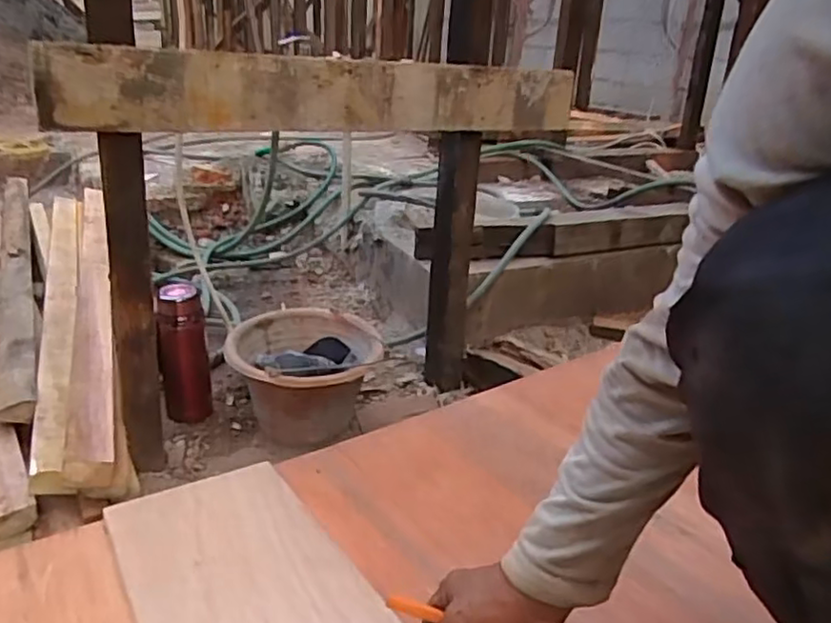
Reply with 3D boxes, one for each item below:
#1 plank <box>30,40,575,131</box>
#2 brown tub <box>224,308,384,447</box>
[{"bbox_3d":[-0.079,-0.304,0.946,0.806,0.102,0.044,-9,33,-29],"label":"plank"},{"bbox_3d":[-0.183,0.116,1.108,0.231,0.166,0.233,3,22,-1],"label":"brown tub"}]

